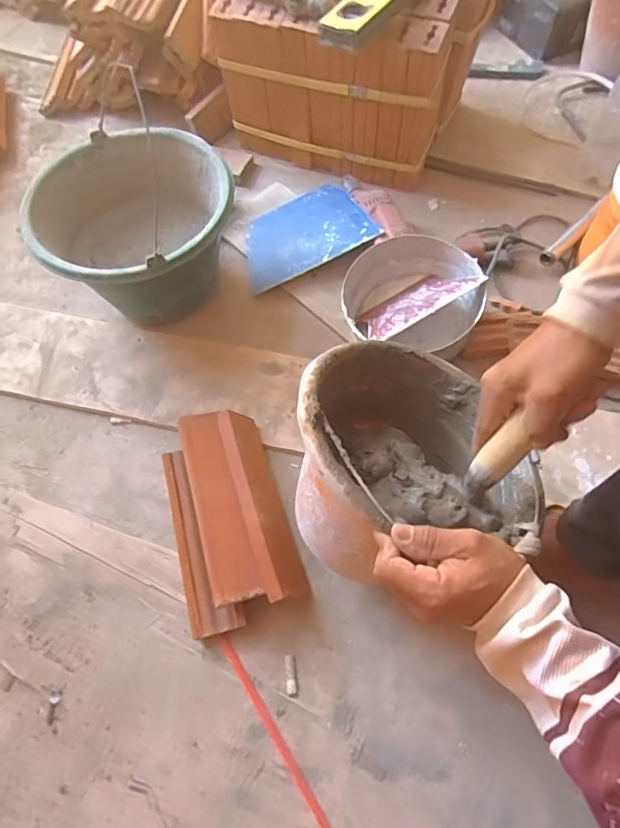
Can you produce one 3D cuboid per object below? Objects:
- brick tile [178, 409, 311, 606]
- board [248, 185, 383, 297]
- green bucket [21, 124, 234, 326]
[{"bbox_3d":[-0.085,0.109,0.601,0.097,0.075,0.234,-17,66,-5],"label":"brick tile"},{"bbox_3d":[-0.010,-0.292,0.796,0.205,0.008,0.148,-23,63,10],"label":"board"},{"bbox_3d":[-0.235,-0.248,0.722,0.256,0.174,0.260,-2,67,4],"label":"green bucket"}]

